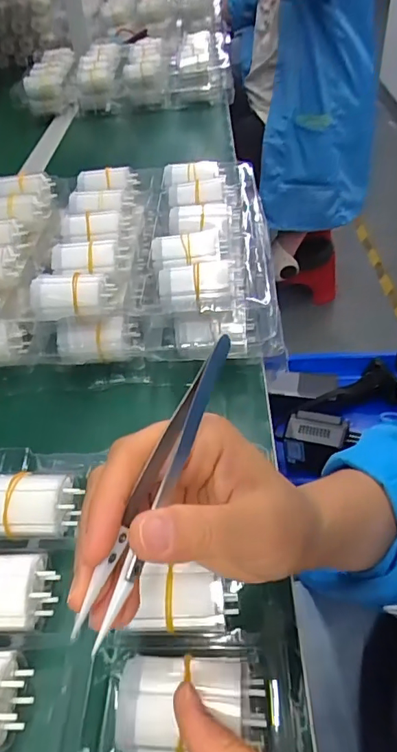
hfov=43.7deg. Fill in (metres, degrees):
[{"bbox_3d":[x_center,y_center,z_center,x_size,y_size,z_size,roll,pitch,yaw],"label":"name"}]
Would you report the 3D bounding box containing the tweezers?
[{"bbox_3d":[-0.015,0.041,0.196,0.013,0.007,0.127,22,78,26],"label":"tweezers"}]

